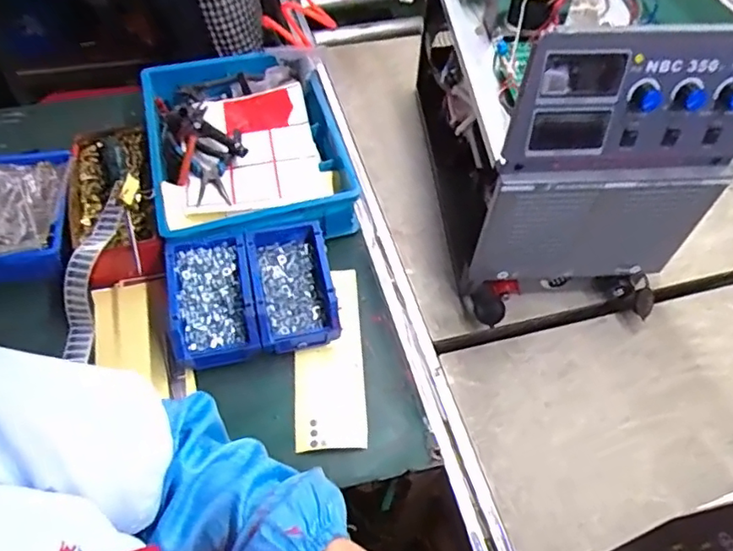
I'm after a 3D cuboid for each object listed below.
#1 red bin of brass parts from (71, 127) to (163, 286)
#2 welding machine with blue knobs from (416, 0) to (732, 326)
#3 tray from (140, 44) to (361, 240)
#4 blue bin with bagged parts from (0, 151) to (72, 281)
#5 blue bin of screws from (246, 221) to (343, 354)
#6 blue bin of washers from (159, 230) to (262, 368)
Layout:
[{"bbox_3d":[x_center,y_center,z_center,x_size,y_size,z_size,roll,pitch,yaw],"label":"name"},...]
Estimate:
[{"bbox_3d":[-0.366,-0.111,0.821,0.113,0.085,0.251,-14,56,-13],"label":"red bin of brass parts"},{"bbox_3d":[0.240,-0.267,0.799,0.259,0.375,0.554,-4,54,-5],"label":"welding machine with blue knobs"},{"bbox_3d":[-0.182,-0.205,0.872,0.275,0.092,0.357,-10,55,-9],"label":"tray"},{"bbox_3d":[-0.491,-0.081,0.798,0.144,0.076,0.205,-10,55,-9],"label":"blue bin with bagged parts"},{"bbox_3d":[-0.099,0.014,0.757,0.101,0.066,0.169,-9,55,-10],"label":"blue bin of screws"},{"bbox_3d":[-0.199,0.033,0.738,0.100,0.068,0.161,-12,56,-12],"label":"blue bin of washers"}]

